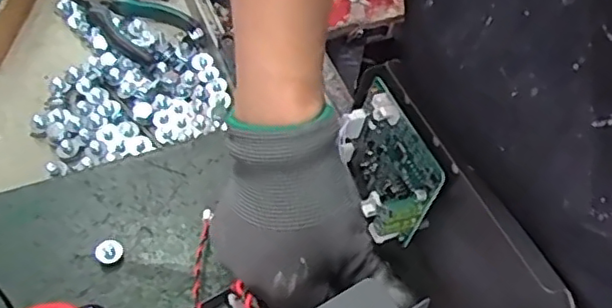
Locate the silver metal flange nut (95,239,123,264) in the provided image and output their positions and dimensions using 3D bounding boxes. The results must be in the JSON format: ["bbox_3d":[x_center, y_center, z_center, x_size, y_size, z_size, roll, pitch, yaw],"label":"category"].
[{"bbox_3d":[-0.124,0.062,0.386,0.016,0.014,0.015,-27,63,-21],"label":"silver metal flange nut"}]

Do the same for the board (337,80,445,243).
[{"bbox_3d":[0.040,0.008,0.319,0.020,0.068,0.071,-15,59,-16],"label":"board"}]

